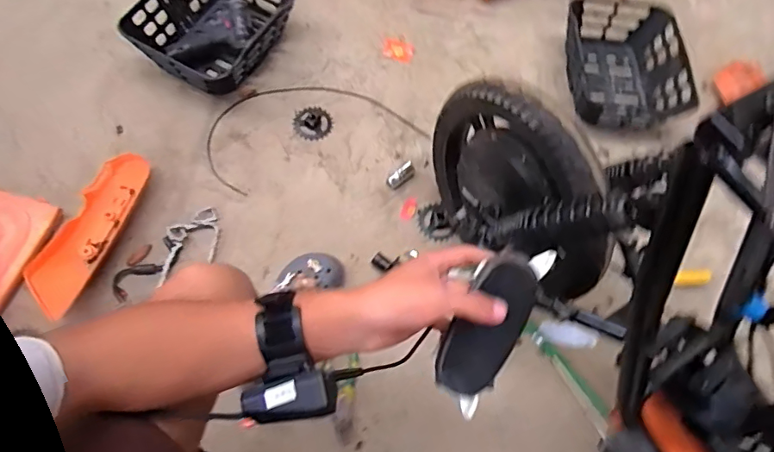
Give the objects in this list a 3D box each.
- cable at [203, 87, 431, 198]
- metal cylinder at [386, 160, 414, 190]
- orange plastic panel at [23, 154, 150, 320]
[{"bbox_3d":[-0.164,-0.231,1.081,0.477,0.029,0.242,-18,70,-10],"label":"cable"},{"bbox_3d":[0.030,-0.108,1.048,0.069,0.026,0.032,-37,76,-18],"label":"metal cylinder"},{"bbox_3d":[-0.573,0.005,0.934,0.091,0.024,0.327,21,67,3],"label":"orange plastic panel"}]

